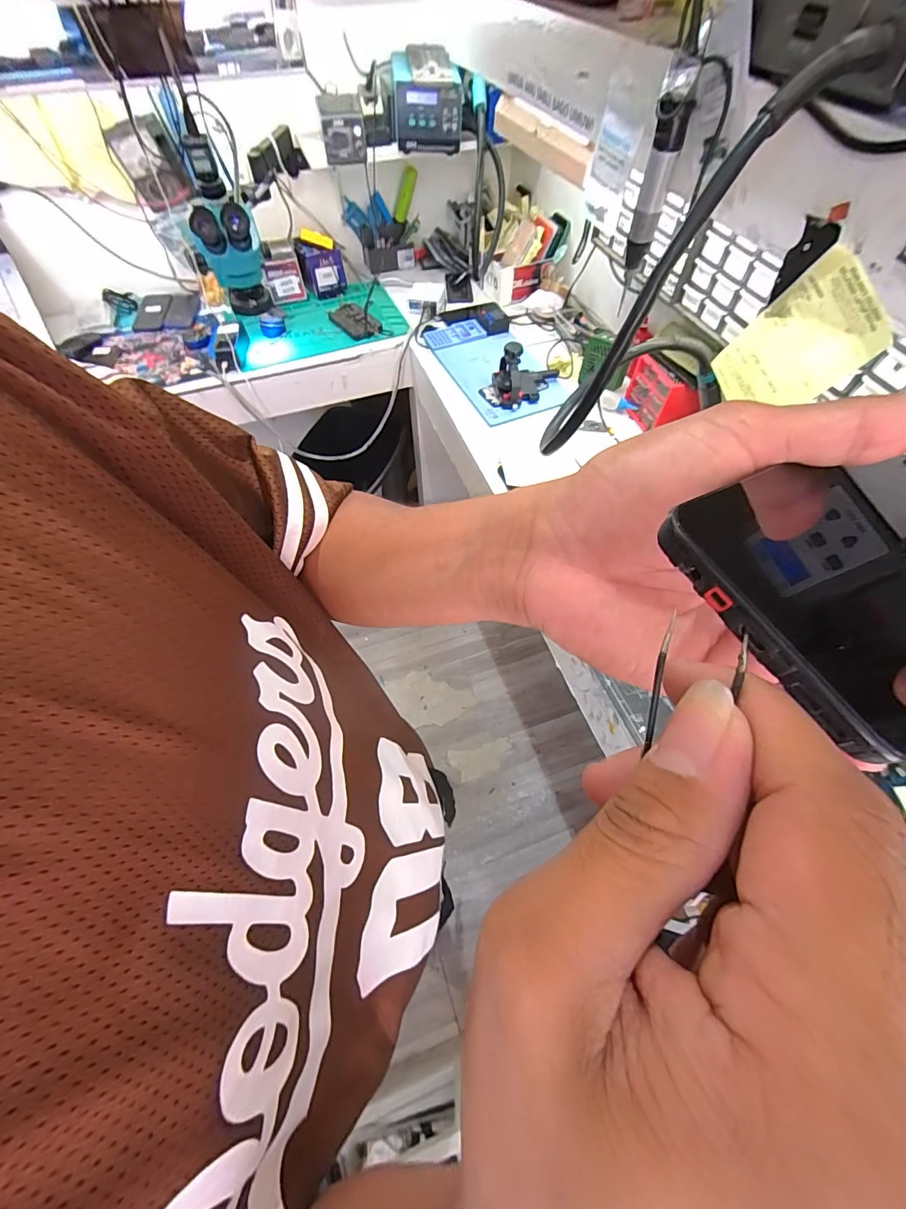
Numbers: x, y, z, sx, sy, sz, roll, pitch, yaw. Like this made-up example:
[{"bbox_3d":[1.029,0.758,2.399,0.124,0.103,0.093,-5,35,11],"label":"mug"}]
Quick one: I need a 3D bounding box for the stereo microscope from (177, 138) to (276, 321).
[{"bbox_3d":[-0.460,-0.725,0.869,0.128,0.267,0.188,-26,63,-14],"label":"stereo microscope"}]

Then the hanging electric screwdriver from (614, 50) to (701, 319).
[{"bbox_3d":[0.224,-0.463,0.494,0.034,0.208,0.034,23,63,13],"label":"hanging electric screwdriver"}]

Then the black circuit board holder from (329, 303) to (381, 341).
[{"bbox_3d":[-0.258,-0.762,1.158,0.094,0.008,0.177,-35,66,-18],"label":"black circuit board holder"}]

